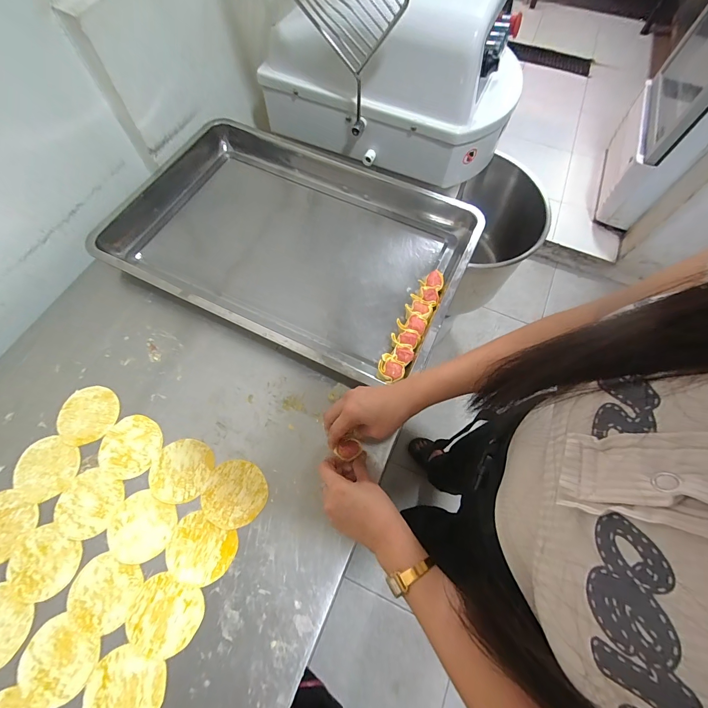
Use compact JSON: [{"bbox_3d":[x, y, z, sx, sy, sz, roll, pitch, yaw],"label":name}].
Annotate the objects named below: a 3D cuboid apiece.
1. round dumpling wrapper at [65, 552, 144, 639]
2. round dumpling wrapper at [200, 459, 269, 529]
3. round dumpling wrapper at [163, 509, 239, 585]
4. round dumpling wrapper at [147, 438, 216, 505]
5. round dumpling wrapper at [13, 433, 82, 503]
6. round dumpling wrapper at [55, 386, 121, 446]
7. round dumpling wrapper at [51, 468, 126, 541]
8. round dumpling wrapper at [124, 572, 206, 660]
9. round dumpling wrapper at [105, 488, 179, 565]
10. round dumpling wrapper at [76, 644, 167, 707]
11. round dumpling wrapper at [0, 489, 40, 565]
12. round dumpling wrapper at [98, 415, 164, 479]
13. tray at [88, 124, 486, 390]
[{"bbox_3d":[-0.300,0.284,0.402,0.078,0.004,0.067,18,66,7],"label":"round dumpling wrapper"},{"bbox_3d":[-0.160,0.186,0.447,0.081,0.004,0.083,1,65,-1],"label":"round dumpling wrapper"},{"bbox_3d":[-0.194,0.248,0.421,0.083,0.004,0.071,24,67,9],"label":"round dumpling wrapper"},{"bbox_3d":[-0.236,0.158,0.457,0.078,0.004,0.081,1,65,-1],"label":"round dumpling wrapper"},{"bbox_3d":[-0.418,0.155,0.454,0.082,0.004,0.075,1,65,-1],"label":"round dumpling wrapper"},{"bbox_3d":[-0.386,0.087,0.485,0.082,0.004,0.082,1,65,-1],"label":"round dumpling wrapper"},{"bbox_3d":[-0.349,0.196,0.438,0.077,0.004,0.078,1,65,-1],"label":"round dumpling wrapper"},{"bbox_3d":[-0.223,0.307,0.393,0.082,0.004,0.072,20,66,7],"label":"round dumpling wrapper"},{"bbox_3d":[-0.274,0.224,0.430,0.081,0.004,0.078,1,65,-1],"label":"round dumpling wrapper"},{"bbox_3d":[-0.252,0.371,0.366,0.084,0.004,0.077,1,65,-1],"label":"round dumpling wrapper"},{"bbox_3d":[-0.452,0.218,0.426,0.081,0.004,0.076,1,65,-1],"label":"round dumpling wrapper"},{"bbox_3d":[-0.313,0.129,0.469,0.081,0.004,0.081,1,65,-1],"label":"round dumpling wrapper"},{"bbox_3d":[-0.117,-0.208,0.600,0.600,0.057,0.387,26,67,10],"label":"tray"}]

